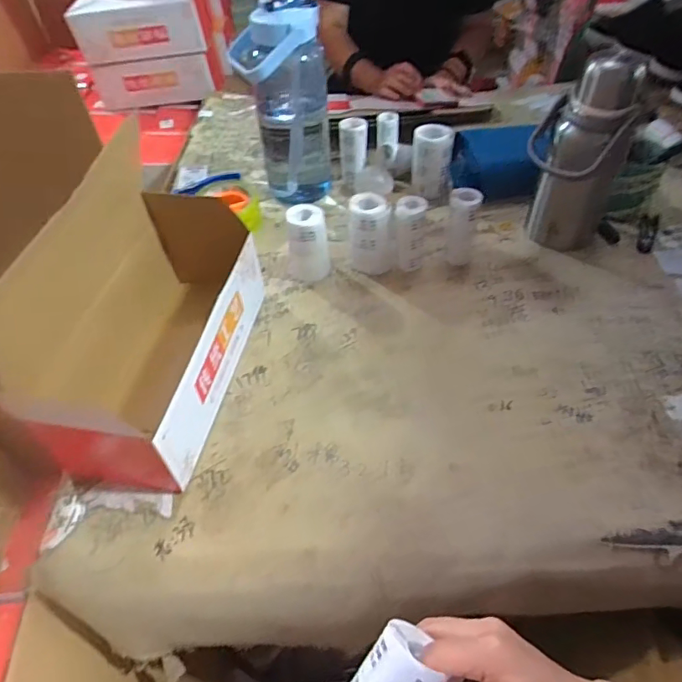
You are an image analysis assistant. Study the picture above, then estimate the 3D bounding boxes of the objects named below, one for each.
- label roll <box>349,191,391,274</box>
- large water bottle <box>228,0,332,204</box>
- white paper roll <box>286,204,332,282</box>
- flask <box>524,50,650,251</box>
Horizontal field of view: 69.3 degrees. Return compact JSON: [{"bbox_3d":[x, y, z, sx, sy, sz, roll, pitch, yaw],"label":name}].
[{"bbox_3d":[0.041,-0.142,0.674,0.059,0.100,0.061,-1,50,-2],"label":"label roll"},{"bbox_3d":[-0.076,-0.336,0.748,0.116,0.308,0.092,-11,52,-11],"label":"large water bottle"},{"bbox_3d":[-0.042,-0.129,0.664,0.050,0.098,0.050,-2,49,2],"label":"white paper roll"},{"bbox_3d":[0.300,-0.228,0.630,0.092,0.232,0.097,-27,56,-21],"label":"flask"}]

